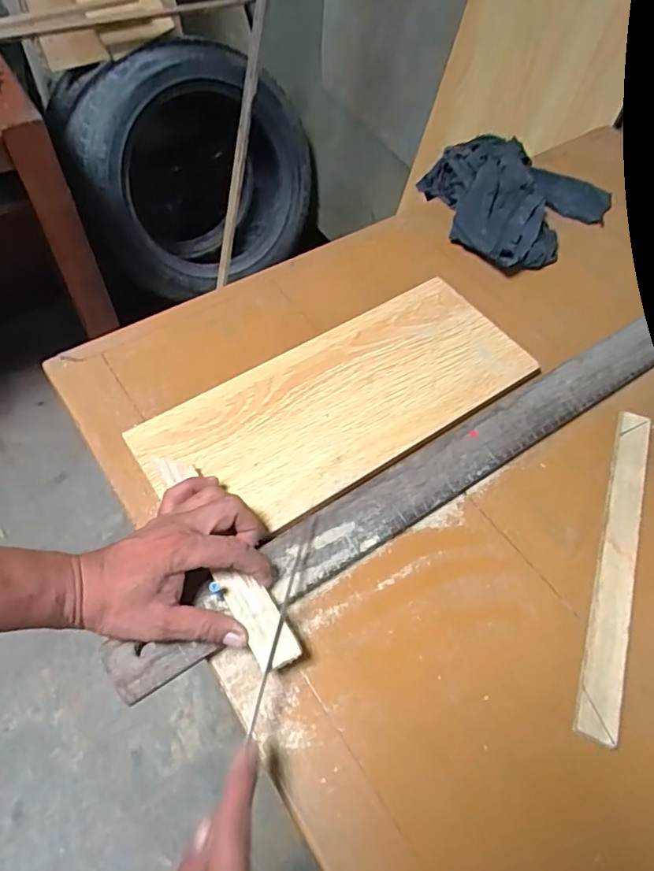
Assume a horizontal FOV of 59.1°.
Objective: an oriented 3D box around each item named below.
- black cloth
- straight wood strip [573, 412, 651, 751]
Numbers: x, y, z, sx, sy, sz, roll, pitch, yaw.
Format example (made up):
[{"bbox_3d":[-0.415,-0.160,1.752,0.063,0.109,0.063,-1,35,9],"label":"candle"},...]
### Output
[{"bbox_3d":[0.248,-0.304,0.727,0.222,0.057,0.237,-13,57,-8],"label":"black cloth"},{"bbox_3d":[0.235,0.096,0.465,0.028,0.010,0.286,18,58,12],"label":"straight wood strip"}]

